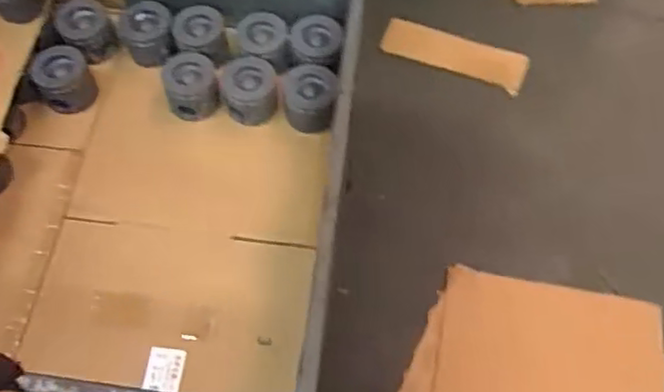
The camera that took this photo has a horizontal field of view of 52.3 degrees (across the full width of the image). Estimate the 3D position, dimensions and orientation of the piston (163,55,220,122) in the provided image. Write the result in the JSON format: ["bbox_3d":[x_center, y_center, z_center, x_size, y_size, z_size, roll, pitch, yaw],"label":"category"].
[{"bbox_3d":[-0.238,-0.184,1.154,0.086,0.077,0.101,-15,64,-7],"label":"piston"}]

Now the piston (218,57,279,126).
[{"bbox_3d":[-0.139,-0.178,1.141,0.096,0.068,0.095,-4,63,-1],"label":"piston"}]

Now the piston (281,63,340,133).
[{"bbox_3d":[-0.036,-0.164,1.125,0.088,0.061,0.094,0,63,1],"label":"piston"}]

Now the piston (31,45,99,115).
[{"bbox_3d":[-0.454,-0.197,1.150,0.088,0.085,0.081,0,63,1],"label":"piston"}]

